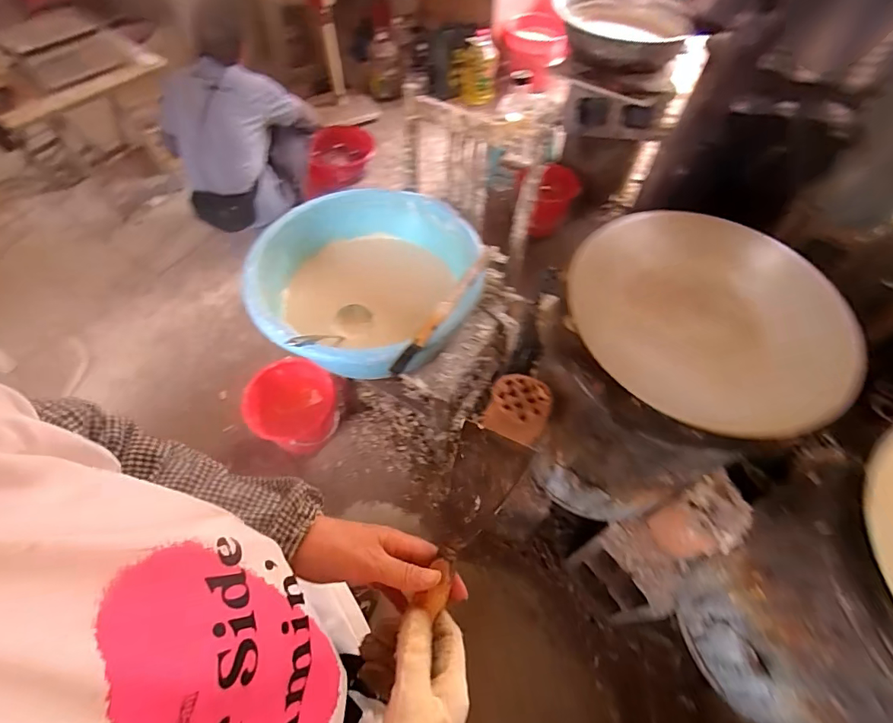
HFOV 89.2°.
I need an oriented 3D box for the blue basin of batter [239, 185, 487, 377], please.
[{"bbox_3d":[-0.188,-0.180,1.081,0.514,0.187,0.525,1,57,-2],"label":"blue basin of batter"}]

